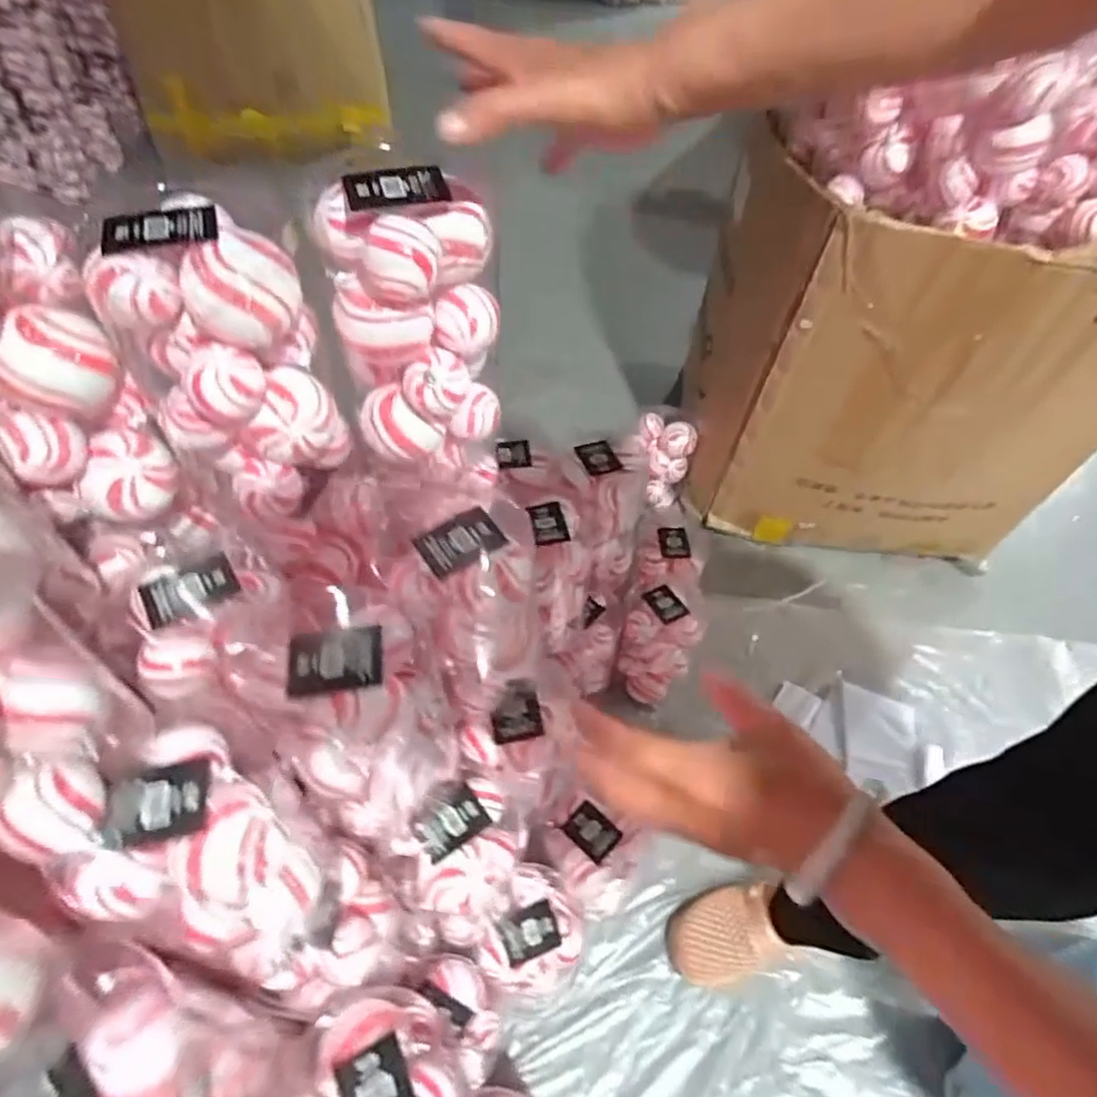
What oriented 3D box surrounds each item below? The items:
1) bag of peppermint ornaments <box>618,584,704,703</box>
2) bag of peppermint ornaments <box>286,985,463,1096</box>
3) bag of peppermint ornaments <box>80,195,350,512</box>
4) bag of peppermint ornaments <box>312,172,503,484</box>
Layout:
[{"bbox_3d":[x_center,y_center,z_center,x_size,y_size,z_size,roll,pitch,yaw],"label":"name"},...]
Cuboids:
[{"bbox_3d":[0.173,0.147,1.061,0.118,0.219,0.122,20,55,11],"label":"bag of peppermint ornaments"},{"bbox_3d":[-0.135,0.410,0.498,0.131,0.085,0.124,12,54,5],"label":"bag of peppermint ornaments"},{"bbox_3d":[-0.213,-0.124,0.455,0.113,0.182,0.092,-23,59,-19],"label":"bag of peppermint ornaments"},{"bbox_3d":[-0.093,-0.153,0.480,0.110,0.195,0.076,-8,55,-9],"label":"bag of peppermint ornaments"}]

